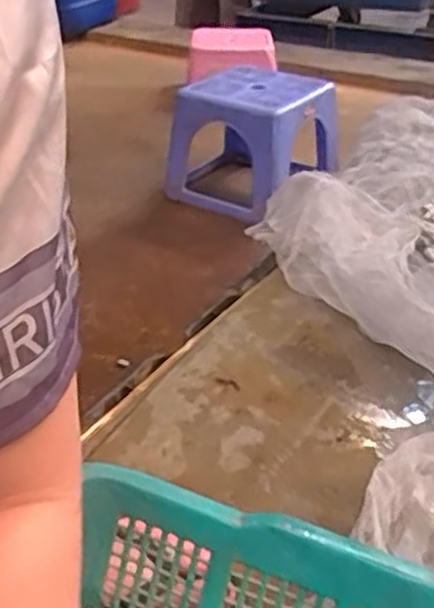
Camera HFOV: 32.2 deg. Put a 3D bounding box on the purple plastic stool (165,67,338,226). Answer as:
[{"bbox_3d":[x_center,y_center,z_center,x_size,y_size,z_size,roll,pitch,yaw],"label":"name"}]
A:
[{"bbox_3d":[0.059,-0.307,1.393,0.239,0.194,0.271,19,37,27],"label":"purple plastic stool"}]

